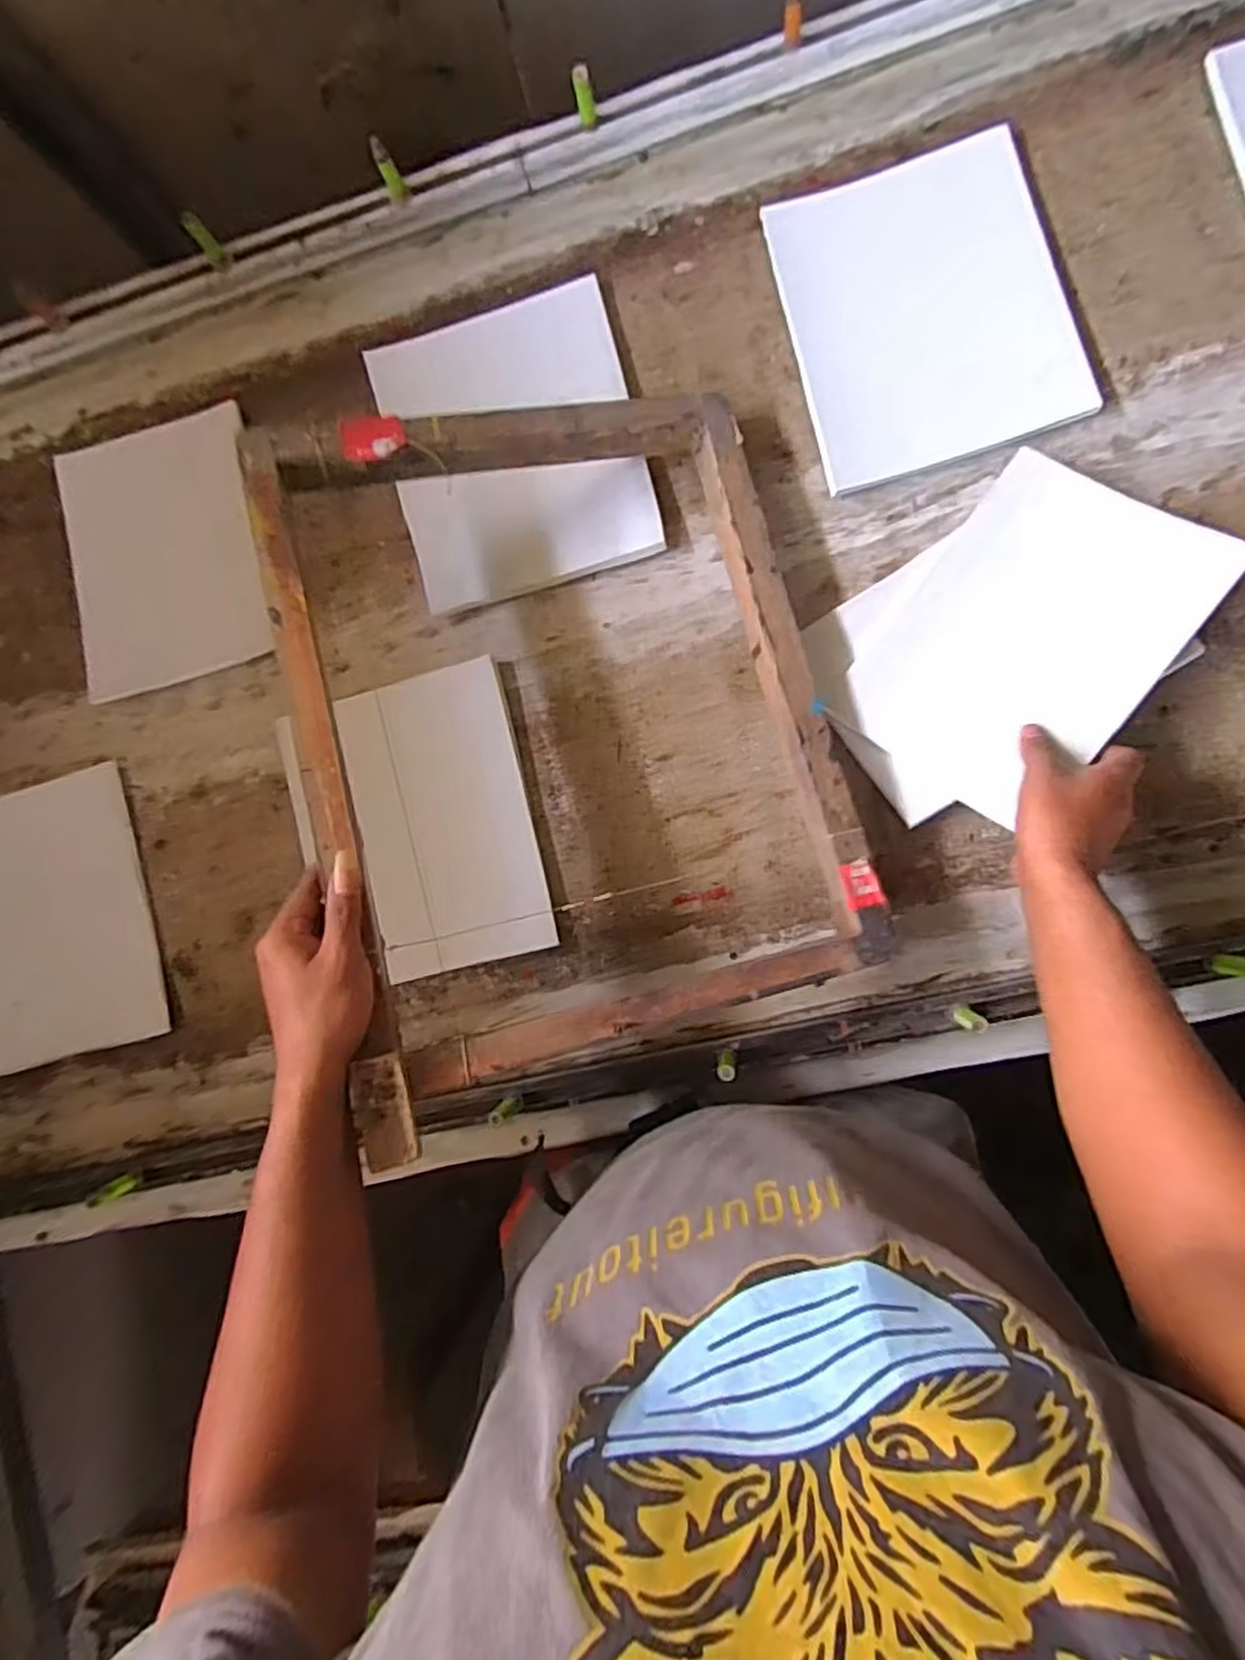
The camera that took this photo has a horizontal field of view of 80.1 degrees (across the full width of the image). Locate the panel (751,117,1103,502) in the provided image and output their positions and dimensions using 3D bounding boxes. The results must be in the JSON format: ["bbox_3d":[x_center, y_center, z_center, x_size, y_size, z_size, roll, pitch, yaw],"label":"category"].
[{"bbox_3d":[0.266,-0.454,0.650,0.220,0.015,0.262,-14,90,9],"label":"panel"}]

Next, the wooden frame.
[{"bbox_3d":[-0.036,-0.085,0.561,0.393,0.037,0.519,-12,81,-13],"label":"wooden frame"}]

